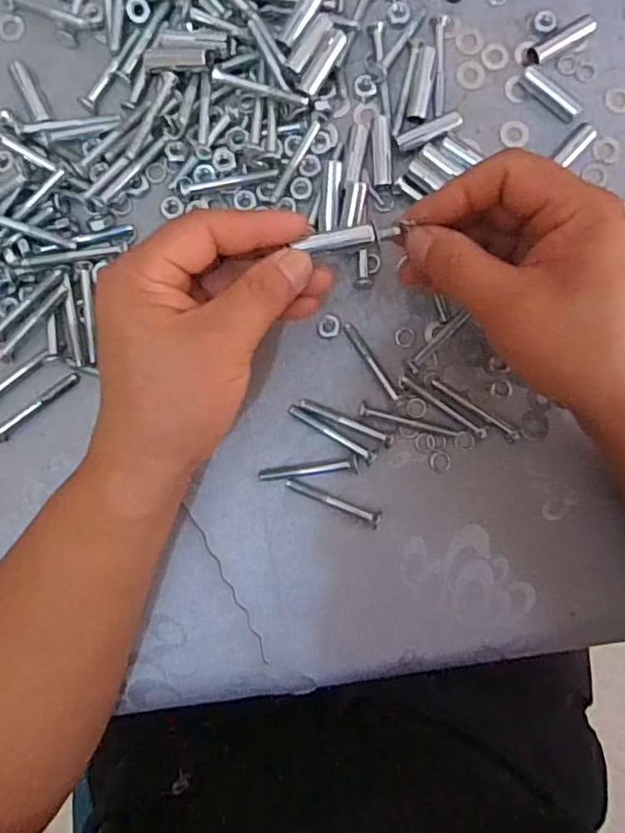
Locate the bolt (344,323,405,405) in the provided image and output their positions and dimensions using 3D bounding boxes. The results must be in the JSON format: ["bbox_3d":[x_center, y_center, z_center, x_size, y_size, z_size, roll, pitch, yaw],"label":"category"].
[{"bbox_3d":[0.034,-0.030,0.345,0.006,0.004,0.054,-34,88,-2],"label":"bolt"}]

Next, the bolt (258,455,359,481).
[{"bbox_3d":[-0.002,0.030,0.340,0.055,0.005,0.008,-7,88,-1],"label":"bolt"}]

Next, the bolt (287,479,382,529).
[{"bbox_3d":[0.012,0.048,0.339,0.056,0.007,0.008,21,87,0],"label":"bolt"}]

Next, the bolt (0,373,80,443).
[{"bbox_3d":[-0.153,-0.004,0.341,0.057,0.005,0.011,-33,88,-2],"label":"bolt"}]

